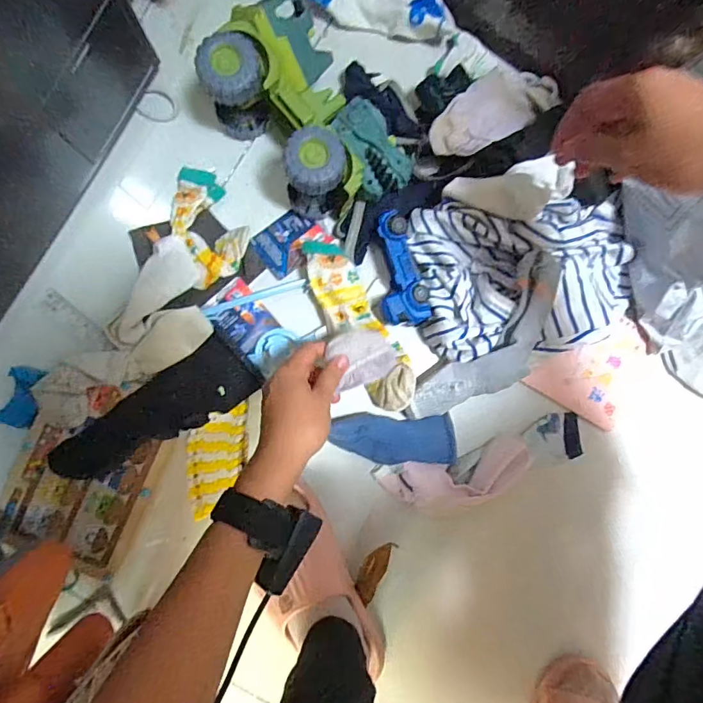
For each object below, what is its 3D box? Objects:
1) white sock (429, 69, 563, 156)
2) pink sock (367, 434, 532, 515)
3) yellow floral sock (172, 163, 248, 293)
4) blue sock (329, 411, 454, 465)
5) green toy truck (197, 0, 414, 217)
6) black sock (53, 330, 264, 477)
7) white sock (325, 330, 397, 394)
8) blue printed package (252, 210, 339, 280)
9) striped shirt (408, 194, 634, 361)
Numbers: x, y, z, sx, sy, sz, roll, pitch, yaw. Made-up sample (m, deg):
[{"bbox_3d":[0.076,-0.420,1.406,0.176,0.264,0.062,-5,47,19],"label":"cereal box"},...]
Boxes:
[{"bbox_3d":[0.159,-0.272,0.506,0.178,0.027,0.069,-35,92,-19],"label":"white sock"},{"bbox_3d":[0.120,0.146,0.514,0.171,0.032,0.062,-13,91,-5],"label":"pink sock"},{"bbox_3d":[-0.159,-0.142,0.500,0.071,0.027,0.127,-20,91,-5],"label":"yellow floral sock"},{"bbox_3d":[0.049,0.100,0.519,0.141,0.018,0.054,1,89,-5],"label":"blue sock"},{"bbox_3d":[-0.043,-0.238,0.472,0.129,0.102,0.212,-40,93,-4],"label":"green toy truck"},{"bbox_3d":[-0.214,0.075,0.499,0.228,0.009,0.081,-39,93,-4],"label":"black sock"},{"bbox_3d":[0.011,0.005,0.464,0.063,0.012,0.055,-17,91,-5],"label":"white sock"},{"bbox_3d":[-0.069,-0.129,0.520,0.080,0.005,0.058,-37,93,-4],"label":"blue printed package"},{"bbox_3d":[0.207,-0.084,0.508,0.260,0.063,0.162,-6,90,-5],"label":"striped shirt"}]

